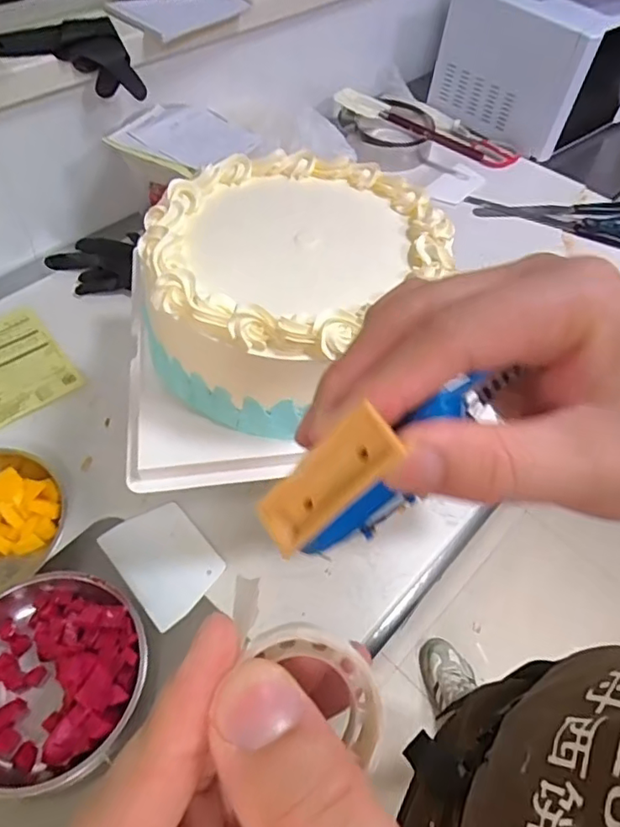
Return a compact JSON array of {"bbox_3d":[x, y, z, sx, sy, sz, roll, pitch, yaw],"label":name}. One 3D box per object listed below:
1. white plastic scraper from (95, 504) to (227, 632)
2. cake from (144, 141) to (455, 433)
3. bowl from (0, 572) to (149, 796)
[{"bbox_3d":[-0.162,0.160,0.619,0.092,0.004,0.129,-36,66,-23],"label":"white plastic scraper"},{"bbox_3d":[-0.021,-0.137,0.579,0.284,0.119,0.304,36,59,20],"label":"cake"},{"bbox_3d":[-0.257,0.243,0.525,0.180,0.051,0.180,3,54,-3],"label":"bowl"}]

